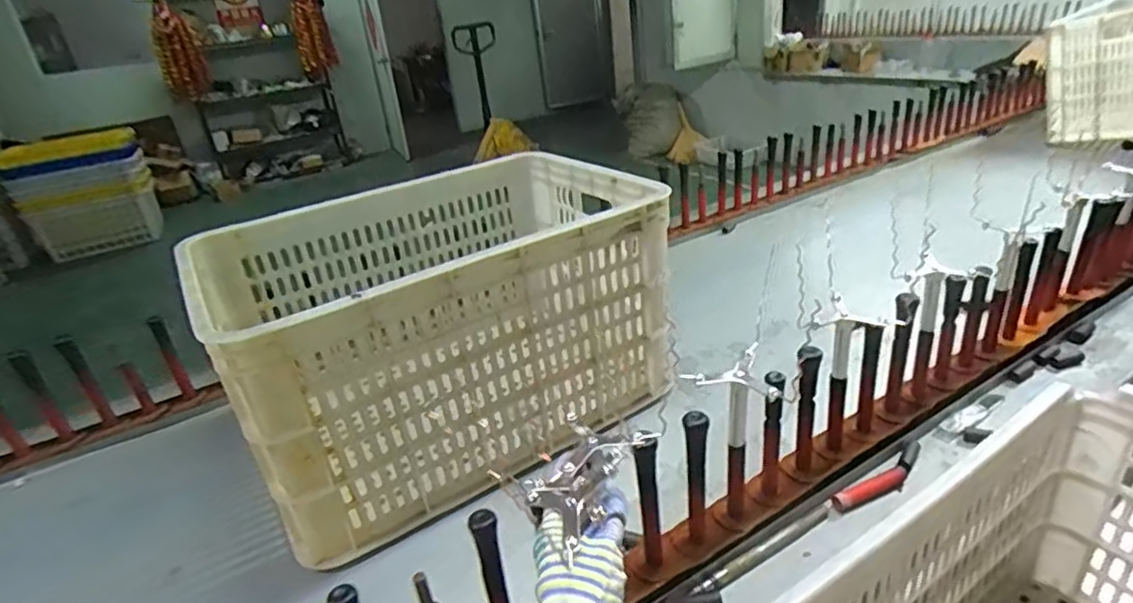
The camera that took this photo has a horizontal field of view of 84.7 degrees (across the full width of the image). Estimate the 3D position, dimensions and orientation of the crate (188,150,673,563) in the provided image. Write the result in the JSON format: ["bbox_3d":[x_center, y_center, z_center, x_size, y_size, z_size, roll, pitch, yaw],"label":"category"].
[{"bbox_3d":[-0.160,0.021,0.822,0.500,0.280,0.366,-20,28,-25],"label":"crate"}]

